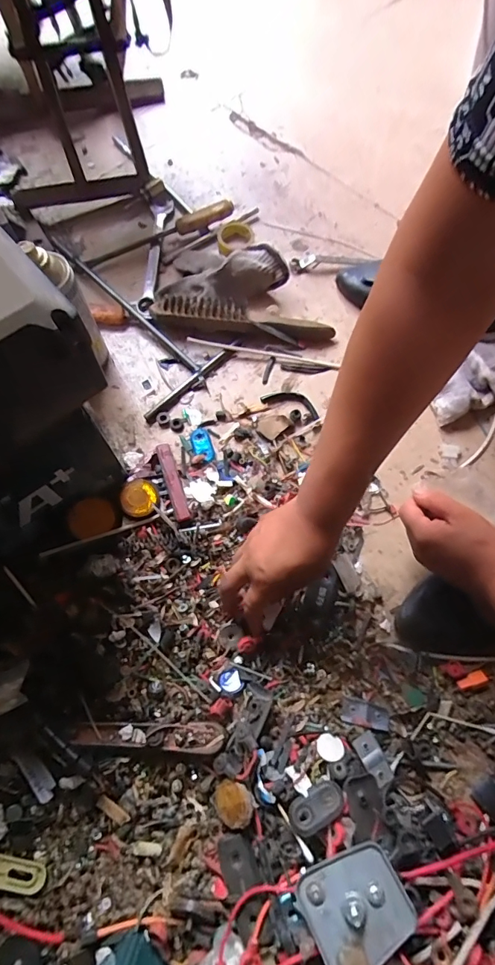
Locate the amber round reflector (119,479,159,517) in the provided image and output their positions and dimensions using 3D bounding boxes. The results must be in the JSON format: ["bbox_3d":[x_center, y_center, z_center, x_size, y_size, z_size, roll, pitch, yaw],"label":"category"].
[{"bbox_3d":[-0.128,0.018,0.512,0.042,0.016,0.046,1,68,-2],"label":"amber round reflector"}]

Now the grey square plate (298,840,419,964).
[{"bbox_3d":[0.088,0.344,0.350,0.079,0.018,0.070,-26,53,-8],"label":"grey square plate"}]

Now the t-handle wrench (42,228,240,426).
[{"bbox_3d":[-0.206,-0.255,0.623,0.370,0.030,0.163,41,72,13],"label":"t-handle wrench"}]

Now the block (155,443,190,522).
[{"bbox_3d":[-0.091,0.000,0.529,0.017,0.015,0.104,-17,70,-8],"label":"block"}]

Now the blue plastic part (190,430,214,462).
[{"bbox_3d":[-0.059,-0.048,0.561,0.024,0.004,0.045,-21,70,-10],"label":"blue plastic part"}]

